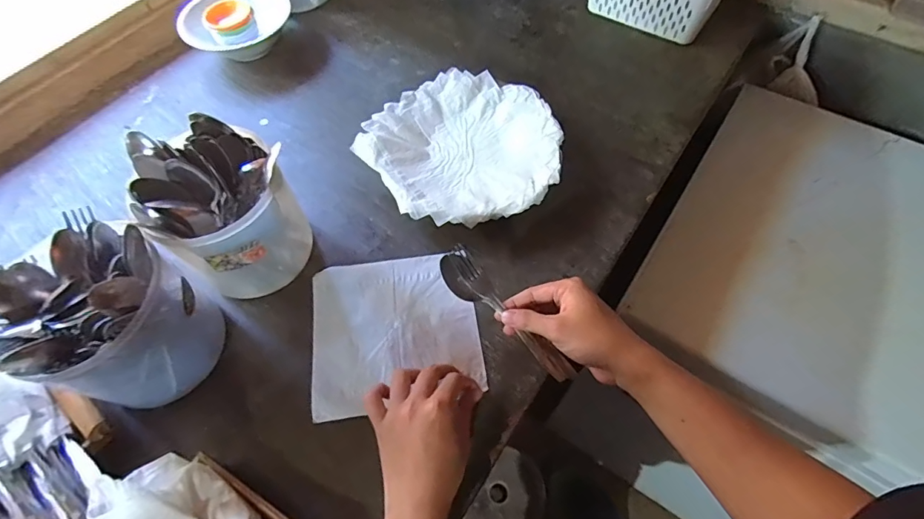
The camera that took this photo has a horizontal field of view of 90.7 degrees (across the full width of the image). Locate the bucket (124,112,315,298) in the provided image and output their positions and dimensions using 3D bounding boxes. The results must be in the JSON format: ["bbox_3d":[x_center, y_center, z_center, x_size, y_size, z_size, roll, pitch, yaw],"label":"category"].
[{"bbox_3d":[-0.247,-0.049,0.493,0.131,0.160,0.124,-1,61,1],"label":"bucket"}]

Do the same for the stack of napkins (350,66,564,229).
[{"bbox_3d":[0.007,-0.147,0.605,0.242,0.046,0.240,-32,64,-15],"label":"stack of napkins"}]

